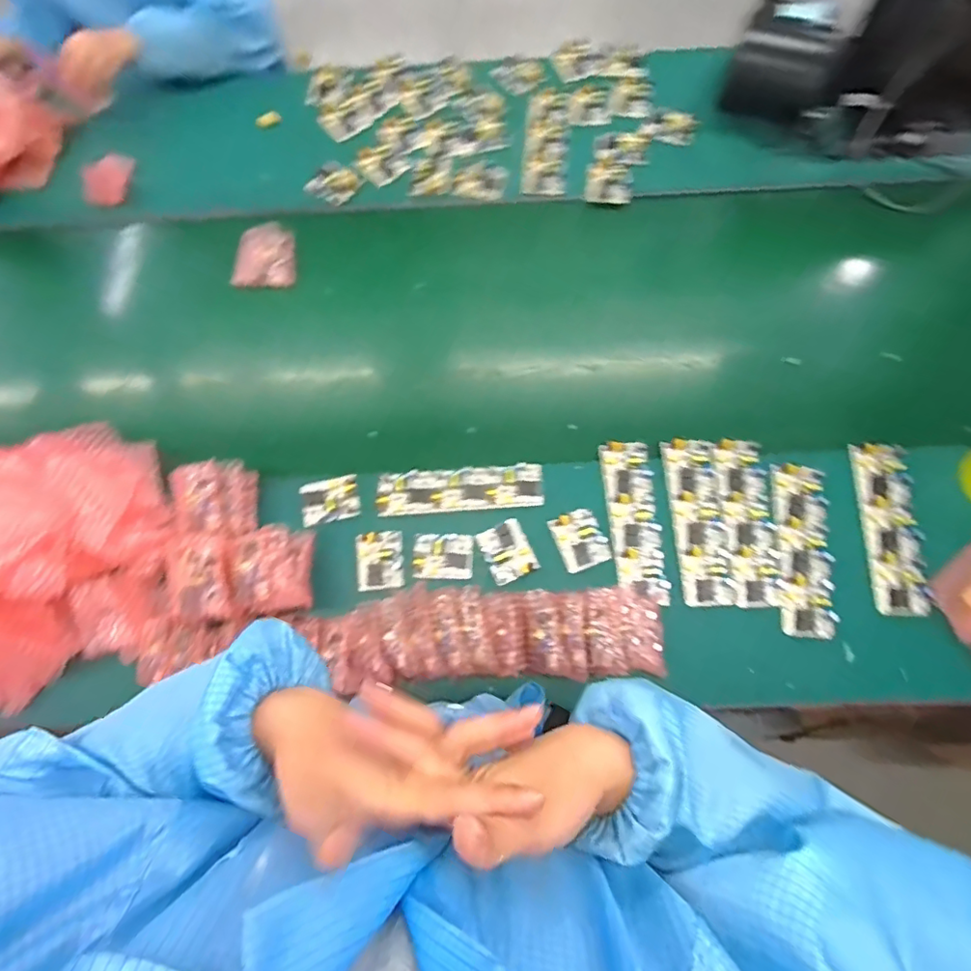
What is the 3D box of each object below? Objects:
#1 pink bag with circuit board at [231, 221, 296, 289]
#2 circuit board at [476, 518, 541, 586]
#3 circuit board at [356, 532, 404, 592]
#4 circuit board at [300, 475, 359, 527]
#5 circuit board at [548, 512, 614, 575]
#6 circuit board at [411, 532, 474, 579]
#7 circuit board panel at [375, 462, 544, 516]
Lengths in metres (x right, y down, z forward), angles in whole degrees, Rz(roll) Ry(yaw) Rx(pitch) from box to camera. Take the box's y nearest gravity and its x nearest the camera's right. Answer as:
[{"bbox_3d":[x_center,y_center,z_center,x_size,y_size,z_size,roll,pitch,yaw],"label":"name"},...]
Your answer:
[{"bbox_3d":[-0.384,-0.400,0.955,0.114,0.022,0.104,4,100,5],"label":"pink bag with circuit board"},{"bbox_3d":[0.031,0.095,0.792,0.065,0.018,0.082,-24,75,-5],"label":"circuit board"},{"bbox_3d":[-0.152,0.109,0.797,0.064,0.019,0.079,-4,74,1],"label":"circuit board"},{"bbox_3d":[-0.233,0.022,0.823,0.086,0.024,0.062,-18,74,-4],"label":"circuit board"},{"bbox_3d":[0.137,0.078,0.795,0.065,0.016,0.080,-21,74,-4],"label":"circuit board"},{"bbox_3d":[-0.060,0.103,0.792,0.086,0.013,0.064,2,91,-9],"label":"circuit board"},{"bbox_3d":[-0.038,0.004,0.813,0.240,0.021,0.061,-4,74,1],"label":"circuit board panel"}]

